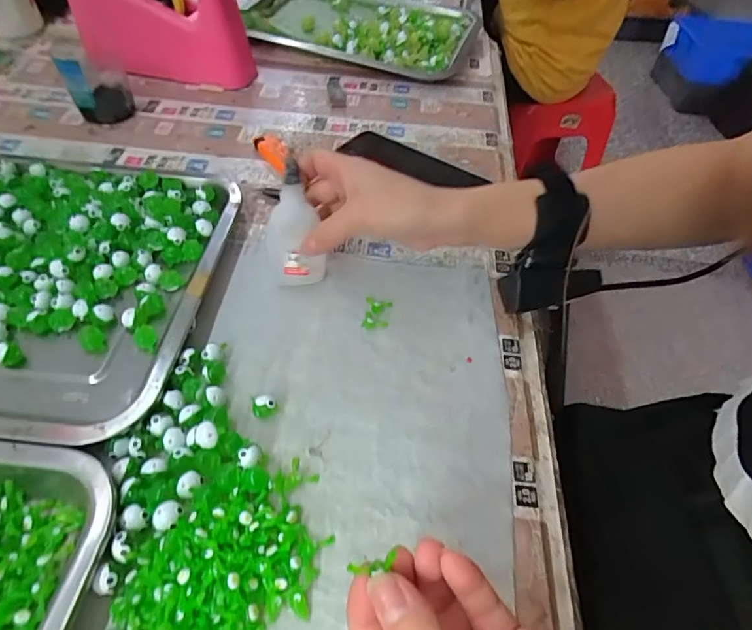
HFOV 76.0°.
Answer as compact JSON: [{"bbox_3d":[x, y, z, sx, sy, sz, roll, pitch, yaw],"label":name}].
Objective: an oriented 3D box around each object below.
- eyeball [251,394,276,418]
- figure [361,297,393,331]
[{"bbox_3d":[-0.071,0.058,0.305,0.014,0.014,0.014,3,50,-3],"label":"eyeball"},{"bbox_3d":[0.001,-0.002,0.363,0.020,0.006,0.032,7,50,1],"label":"figure"}]

